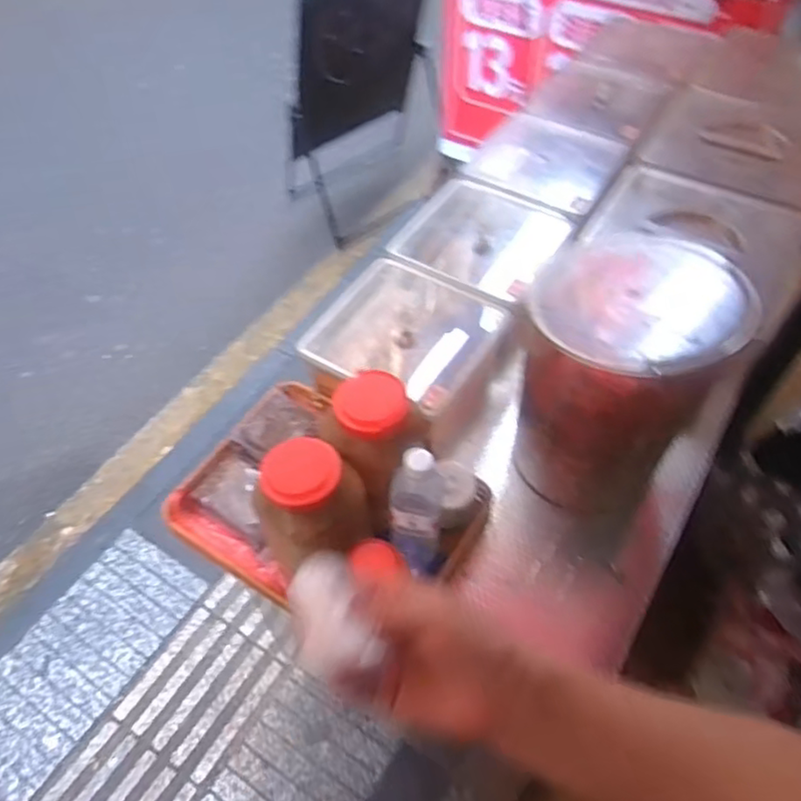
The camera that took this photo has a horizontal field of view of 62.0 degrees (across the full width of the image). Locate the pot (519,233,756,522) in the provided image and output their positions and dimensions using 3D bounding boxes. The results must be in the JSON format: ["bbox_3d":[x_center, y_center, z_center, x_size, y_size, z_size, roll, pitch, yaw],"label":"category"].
[{"bbox_3d":[0.288,-0.034,0.891,0.218,0.311,0.238,0,54,0],"label":"pot"}]

